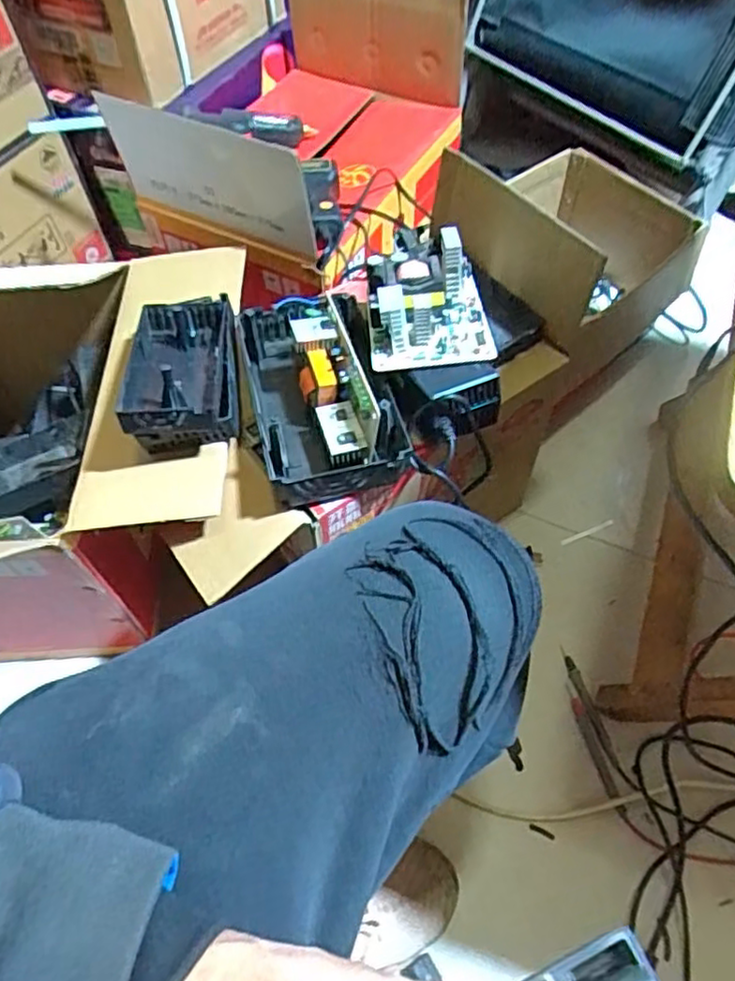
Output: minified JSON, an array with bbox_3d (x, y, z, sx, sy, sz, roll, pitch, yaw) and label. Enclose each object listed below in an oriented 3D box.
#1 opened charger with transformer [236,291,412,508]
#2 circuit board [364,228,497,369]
[{"bbox_3d":[-0.049,-0.099,0.635,0.128,0.079,0.229,-13,57,-6],"label":"opened charger with transformer"},{"bbox_3d":[0.057,-0.187,0.646,0.113,0.050,0.169,-3,57,1],"label":"circuit board"}]

